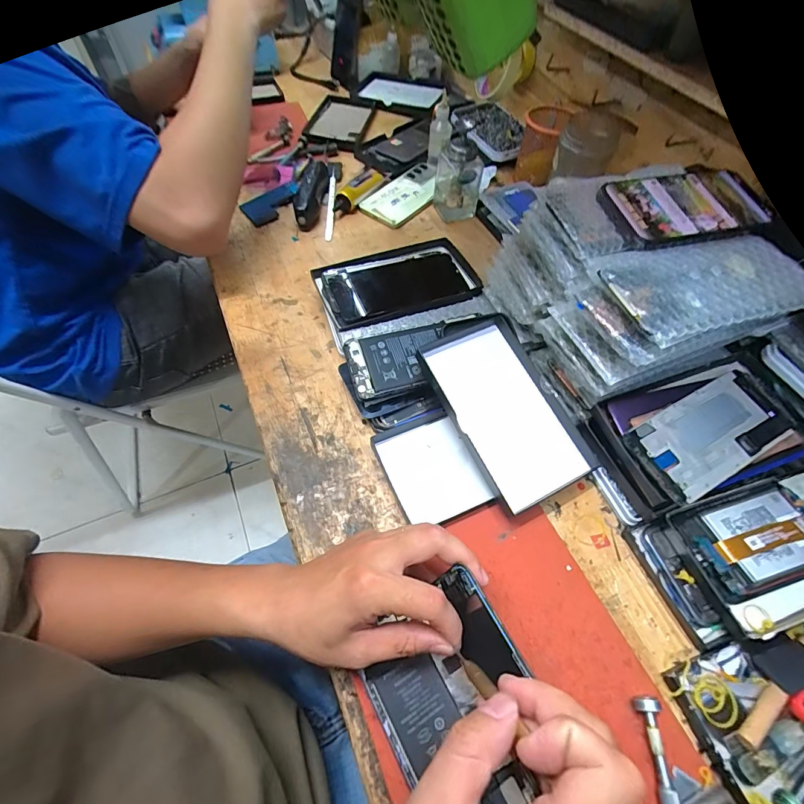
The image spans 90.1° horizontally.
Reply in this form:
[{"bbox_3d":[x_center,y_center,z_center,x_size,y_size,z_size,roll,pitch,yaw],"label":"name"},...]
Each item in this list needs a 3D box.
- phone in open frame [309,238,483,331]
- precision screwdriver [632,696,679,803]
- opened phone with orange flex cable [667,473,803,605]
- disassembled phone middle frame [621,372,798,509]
[{"bbox_3d":[-0.002,-0.150,0.498,0.190,0.017,0.112,-21,61,-15],"label":"phone in open frame"},{"bbox_3d":[0.174,0.267,0.257,0.013,0.017,0.126,0,58,-2],"label":"precision screwdriver"},{"bbox_3d":[0.317,0.111,0.344,0.154,0.014,0.076,-15,54,-7],"label":"opened phone with orange flex cable"},{"bbox_3d":[0.271,0.027,0.353,0.153,0.004,0.070,-25,67,-14],"label":"disassembled phone middle frame"}]

